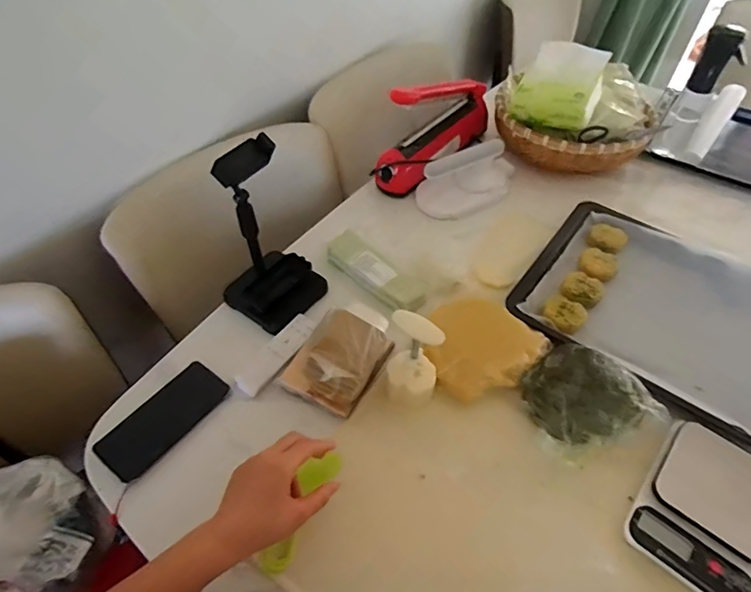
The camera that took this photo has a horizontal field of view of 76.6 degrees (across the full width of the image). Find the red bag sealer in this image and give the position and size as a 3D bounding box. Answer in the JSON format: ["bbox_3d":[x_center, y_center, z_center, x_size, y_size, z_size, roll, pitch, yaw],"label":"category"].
[{"bbox_3d":[0.118,-0.334,0.906,0.084,0.172,0.305,32,57,22],"label":"red bag sealer"}]

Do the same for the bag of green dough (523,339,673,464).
[{"bbox_3d":[0.261,0.117,0.592,0.145,0.062,0.139,-14,53,-12],"label":"bag of green dough"}]

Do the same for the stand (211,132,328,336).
[{"bbox_3d":[-0.153,-0.079,0.651,0.115,0.246,0.122,27,56,19],"label":"stand"}]

